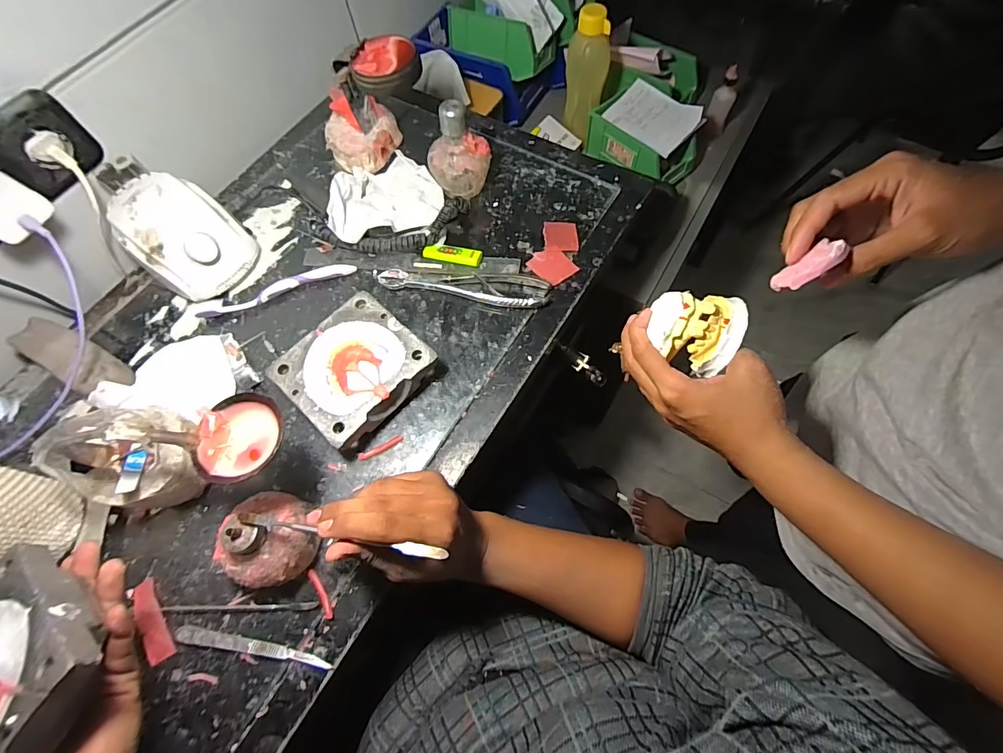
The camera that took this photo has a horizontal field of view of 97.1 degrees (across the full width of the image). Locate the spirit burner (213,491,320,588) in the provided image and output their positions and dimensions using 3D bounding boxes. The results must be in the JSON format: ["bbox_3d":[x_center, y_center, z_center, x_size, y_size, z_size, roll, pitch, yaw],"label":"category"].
[{"bbox_3d":[-0.194,0.138,0.375,0.066,0.075,0.072,-1,66,3],"label":"spirit burner"}]

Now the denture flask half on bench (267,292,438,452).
[{"bbox_3d":[-0.147,-0.007,0.453,0.115,0.043,0.125,40,74,18],"label":"denture flask half on bench"}]

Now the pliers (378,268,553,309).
[{"bbox_3d":[-0.043,-0.108,0.515,0.199,0.009,0.043,8,67,7],"label":"pliers"}]

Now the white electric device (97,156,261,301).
[{"bbox_3d":[-0.374,-0.164,0.511,0.147,0.084,0.106,31,71,16],"label":"white electric device"}]

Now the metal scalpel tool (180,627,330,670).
[{"bbox_3d":[-0.209,0.229,0.374,0.133,0.004,0.012,10,64,2],"label":"metal scalpel tool"}]

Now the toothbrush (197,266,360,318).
[{"bbox_3d":[-0.261,-0.103,0.519,0.178,0.014,0.020,-22,67,-7],"label":"toothbrush"}]

